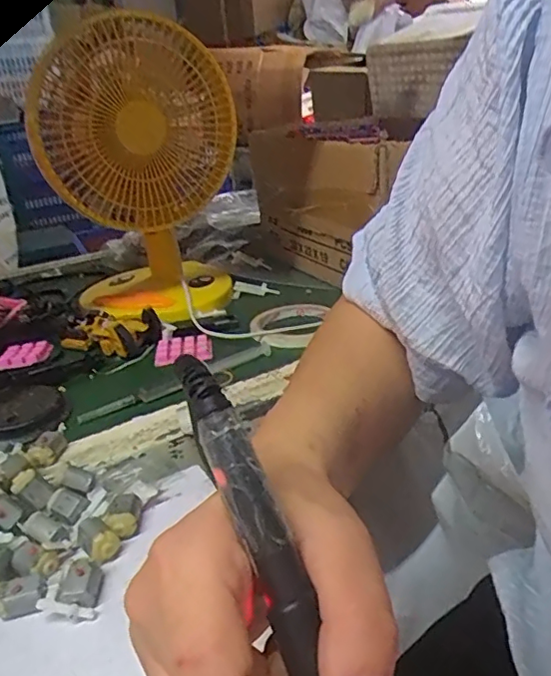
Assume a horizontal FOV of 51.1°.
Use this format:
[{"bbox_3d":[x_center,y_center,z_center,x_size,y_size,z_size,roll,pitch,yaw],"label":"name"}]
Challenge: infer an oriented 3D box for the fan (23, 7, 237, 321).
[{"bbox_3d":[-0.149,-0.185,0.668,0.213,0.301,0.201,-14,26,-14],"label":"fan"}]

